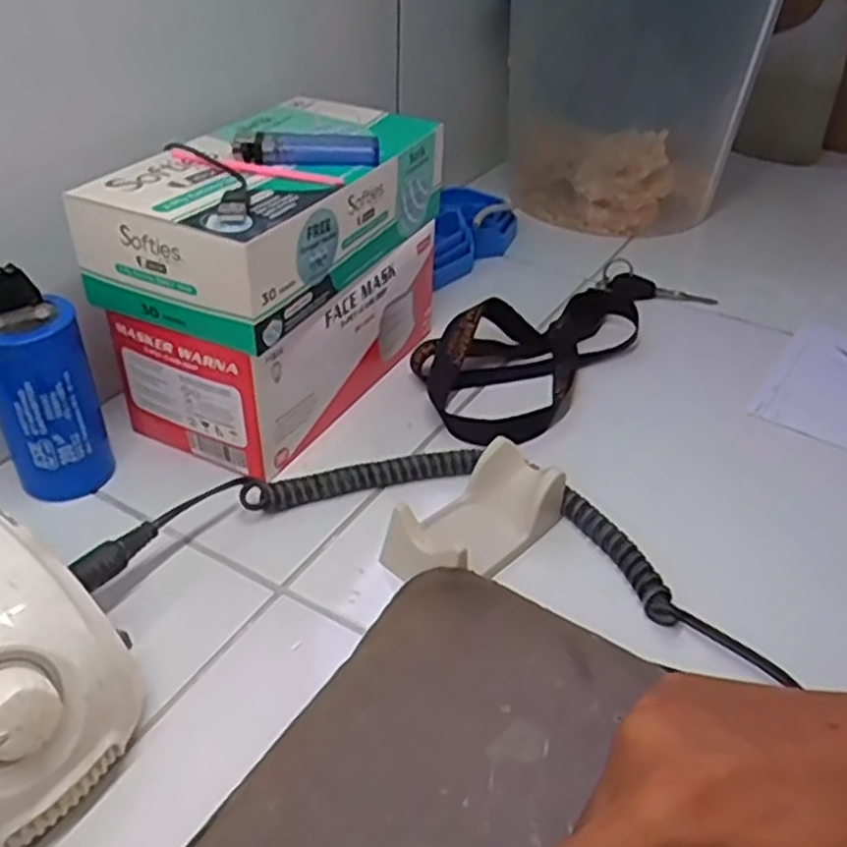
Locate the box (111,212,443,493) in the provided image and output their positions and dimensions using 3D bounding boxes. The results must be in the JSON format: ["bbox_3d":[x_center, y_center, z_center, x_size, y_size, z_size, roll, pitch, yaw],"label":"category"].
[{"bbox_3d":[-0.083,-0.064,0.496,0.108,0.081,0.198,18,40,20],"label":"box"}]

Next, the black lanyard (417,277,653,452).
[{"bbox_3d":[0.082,-0.066,0.543,0.101,0.026,0.275,23,42,26],"label":"black lanyard"}]

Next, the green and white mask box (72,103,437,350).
[{"bbox_3d":[-0.082,-0.129,0.453,0.110,0.064,0.210,18,40,21],"label":"green and white mask box"}]

